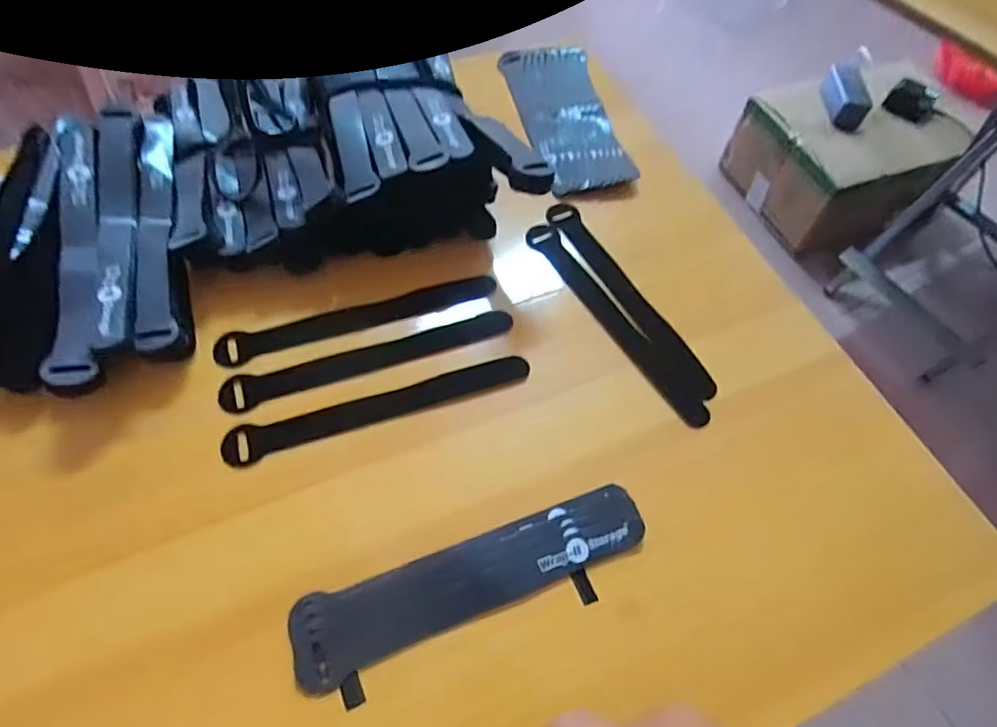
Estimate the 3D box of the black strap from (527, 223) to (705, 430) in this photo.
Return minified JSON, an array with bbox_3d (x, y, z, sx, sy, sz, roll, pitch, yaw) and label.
[{"bbox_3d":[0.083,-0.036,0.417,0.026,0.009,0.199,-27,64,-18],"label":"black strap"}]

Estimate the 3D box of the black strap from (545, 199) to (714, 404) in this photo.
[{"bbox_3d":[0.095,-0.055,0.429,0.025,0.007,0.198,-21,62,-20],"label":"black strap"}]

